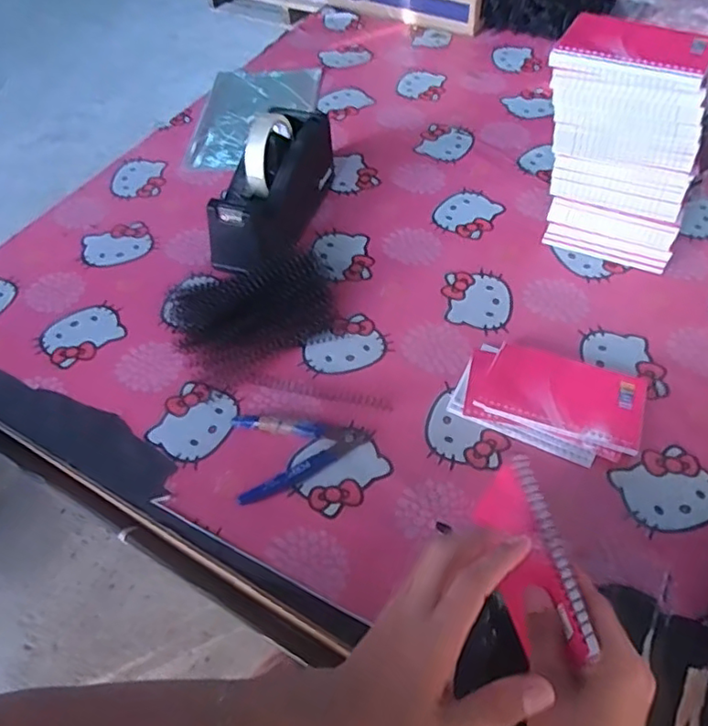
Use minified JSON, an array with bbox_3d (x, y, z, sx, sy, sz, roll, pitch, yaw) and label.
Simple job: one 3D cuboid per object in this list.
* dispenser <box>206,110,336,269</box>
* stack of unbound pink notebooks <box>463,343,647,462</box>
[{"bbox_3d":[-0.093,-0.196,0.677,0.078,0.117,0.221,13,54,13],"label":"dispenser"},{"bbox_3d":[0.181,0.031,0.549,0.153,0.019,0.087,16,54,16],"label":"stack of unbound pink notebooks"}]

